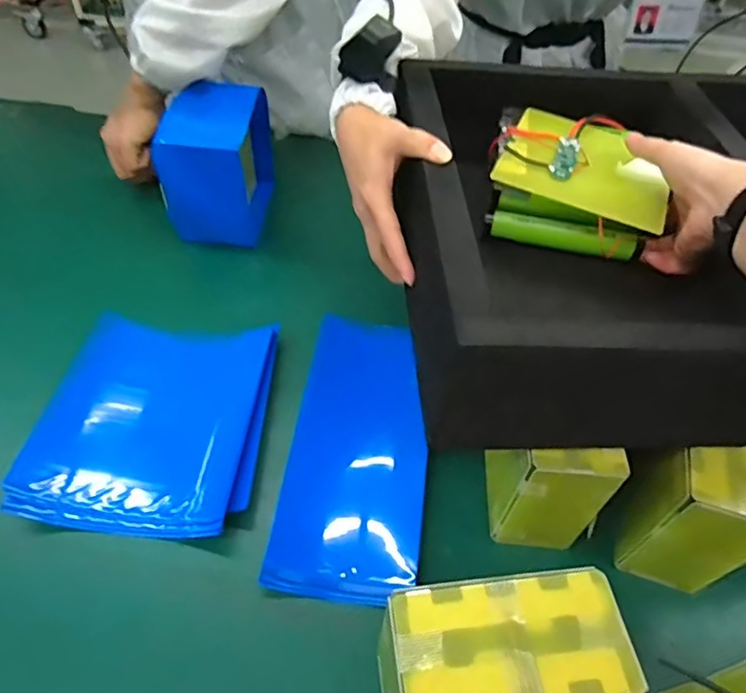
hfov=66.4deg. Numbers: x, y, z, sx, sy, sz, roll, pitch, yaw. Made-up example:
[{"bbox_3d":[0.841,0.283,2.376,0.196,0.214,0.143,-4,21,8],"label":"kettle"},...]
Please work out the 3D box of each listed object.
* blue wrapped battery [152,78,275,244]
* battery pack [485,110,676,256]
[{"bbox_3d":[-0.193,-0.233,0.735,0.092,0.150,0.169,7,51,2],"label":"blue wrapped battery"},{"bbox_3d":[0.176,-0.149,0.519,0.139,0.063,0.155,10,51,4],"label":"battery pack"}]

